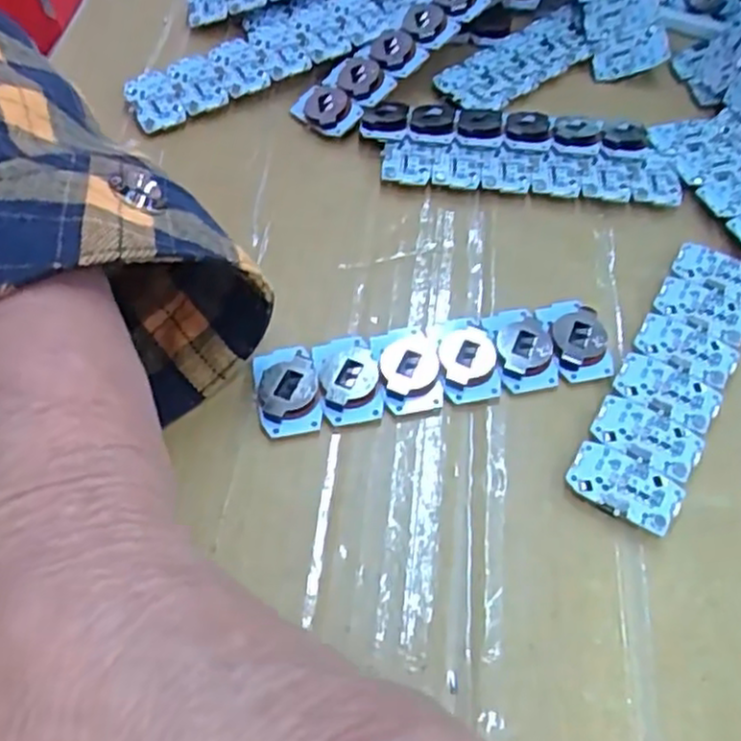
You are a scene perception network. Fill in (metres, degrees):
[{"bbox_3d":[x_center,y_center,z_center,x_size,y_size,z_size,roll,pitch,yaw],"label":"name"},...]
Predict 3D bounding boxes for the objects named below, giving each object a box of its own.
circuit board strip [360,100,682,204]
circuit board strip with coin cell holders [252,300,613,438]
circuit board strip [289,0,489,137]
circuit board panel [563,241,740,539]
[{"bbox_3d":[0.056,-0.084,0.279,0.112,0.009,0.044,4,54,3],"label":"circuit board strip"},{"bbox_3d":[0.019,-0.003,0.225,0.105,0.005,0.029,-11,55,-8],"label":"circuit board strip with coin cell holders"},{"bbox_3d":[0.017,-0.133,0.299,0.111,0.009,0.025,-43,67,-13],"label":"circuit board strip"},{"bbox_3d":[0.092,0.001,0.226,0.029,0.007,0.105,26,58,18],"label":"circuit board panel"}]

